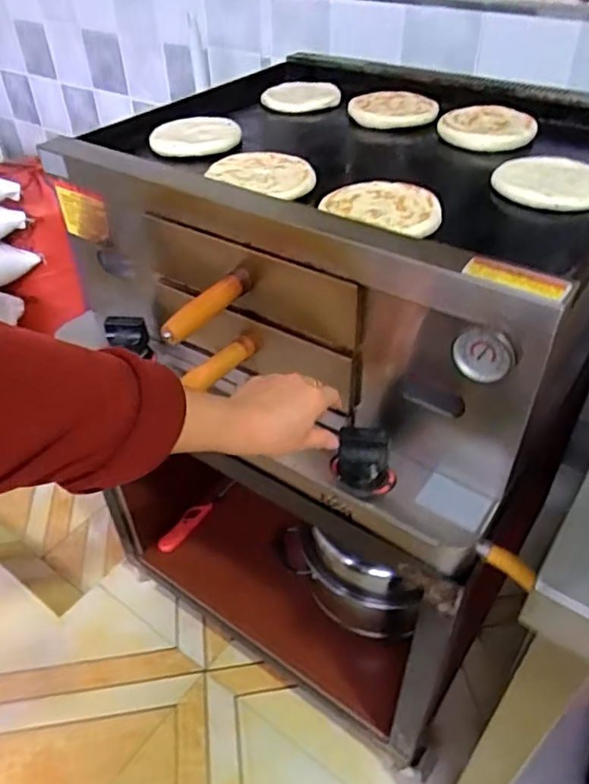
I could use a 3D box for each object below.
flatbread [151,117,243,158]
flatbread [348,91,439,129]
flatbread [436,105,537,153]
[{"bbox_3d":[-0.140,-0.361,0.843,0.124,0.017,0.124,-10,42,-9],"label":"flatbread"},{"bbox_3d":[0.154,-0.429,0.908,0.120,0.023,0.120,-1,42,1],"label":"flatbread"},{"bbox_3d":[0.268,-0.371,0.834,0.127,0.018,0.134,10,43,14],"label":"flatbread"}]

